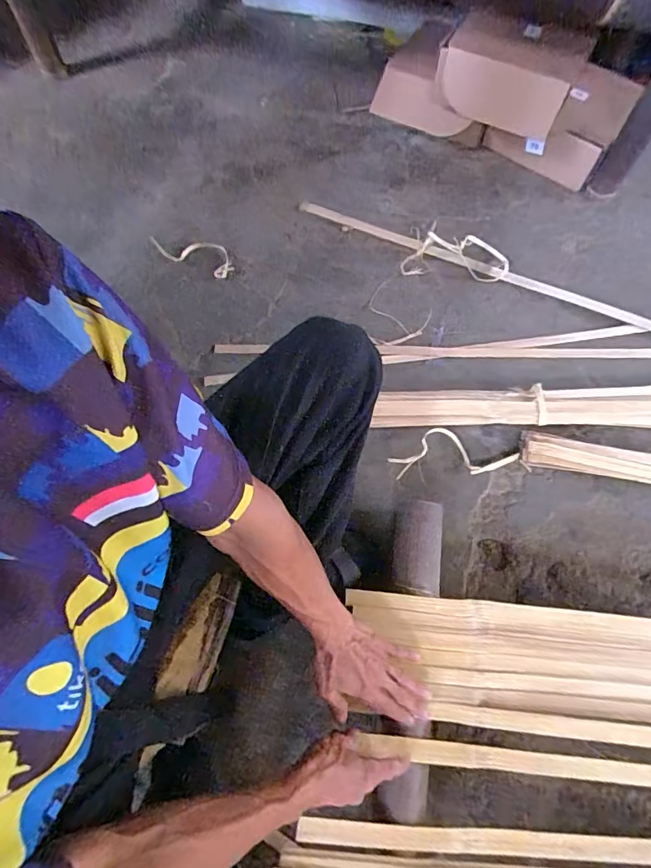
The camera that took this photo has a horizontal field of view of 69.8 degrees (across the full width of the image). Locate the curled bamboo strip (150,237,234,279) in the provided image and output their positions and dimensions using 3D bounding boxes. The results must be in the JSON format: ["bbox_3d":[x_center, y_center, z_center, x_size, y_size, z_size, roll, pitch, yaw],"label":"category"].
[{"bbox_3d":[-0.269,-0.369,0.958,0.179,0.026,0.078,19,62,5],"label":"curled bamboo strip"}]

